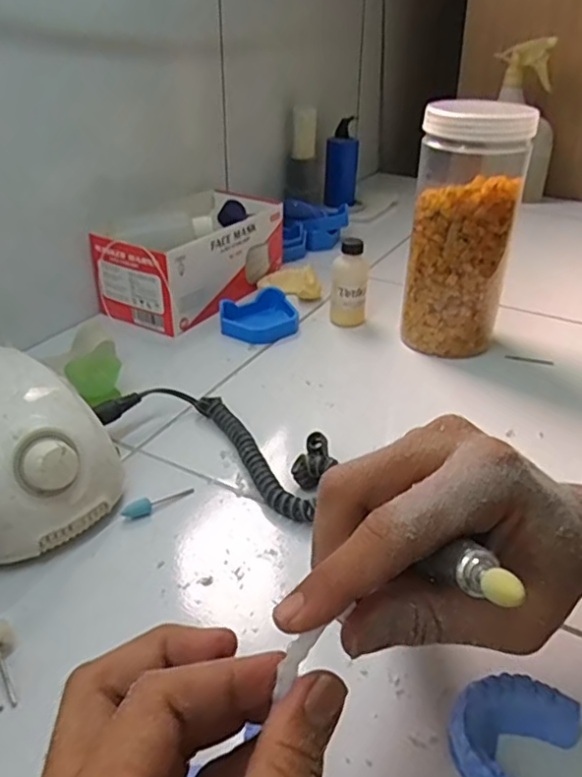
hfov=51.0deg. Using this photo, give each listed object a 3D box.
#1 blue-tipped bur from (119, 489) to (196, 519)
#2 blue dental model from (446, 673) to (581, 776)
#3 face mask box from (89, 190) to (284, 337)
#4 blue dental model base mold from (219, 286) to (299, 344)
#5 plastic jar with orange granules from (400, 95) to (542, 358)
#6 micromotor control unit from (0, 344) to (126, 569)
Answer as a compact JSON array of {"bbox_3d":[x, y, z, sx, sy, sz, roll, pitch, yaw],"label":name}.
[{"bbox_3d":[-0.086,0.072,0.397,0.049,0.010,0.009,-24,40,-34],"label":"blue-tipped bur"},{"bbox_3d":[0.098,0.156,0.266,0.056,0.020,0.061,11,33,16],"label":"blue dental model"},{"bbox_3d":[-0.106,-0.150,0.669,0.114,0.089,0.207,19,36,27],"label":"face mask box"},{"bbox_3d":[-0.032,-0.075,0.616,0.076,0.025,0.073,-3,32,-6],"label":"blue dental model base mold"},{"bbox_3d":[0.152,-0.136,0.549,0.086,0.215,0.070,7,33,11],"label":"plastic jar with orange granules"},{"bbox_3d":[-0.182,0.040,0.381,0.135,0.082,0.105,18,36,26],"label":"micromotor control unit"}]

